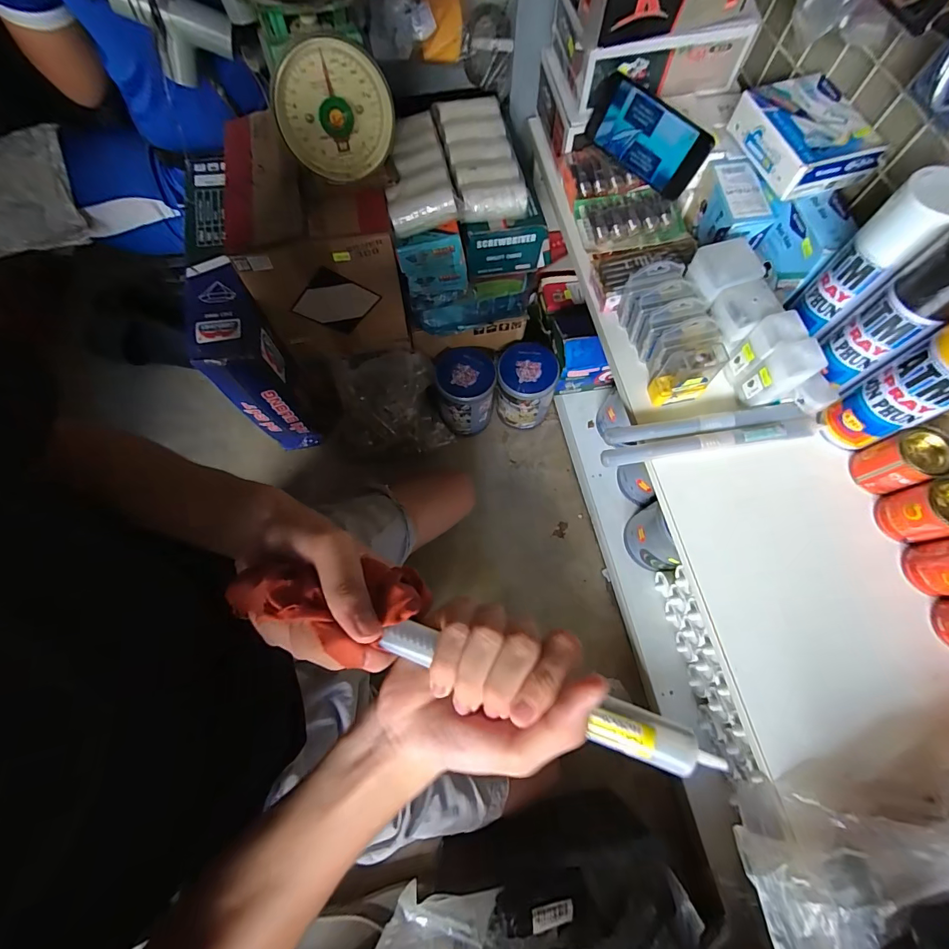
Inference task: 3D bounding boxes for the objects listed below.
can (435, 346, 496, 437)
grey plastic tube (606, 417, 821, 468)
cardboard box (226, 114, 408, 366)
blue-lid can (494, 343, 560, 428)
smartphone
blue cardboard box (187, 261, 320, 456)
[{"bbox_3d":[-0.018,-0.167,0.845,0.107,0.140,0.119,-2,70,-2],"label":"can"},{"bbox_3d":[0.284,-0.039,0.502,0.258,0.029,0.023,-8,70,-4],"label":"grey plastic tube"},{"bbox_3d":[-0.242,-0.376,0.674,0.211,0.236,0.264,-10,70,-5],"label":"cardboard box"},{"bbox_3d":[0.100,-0.175,0.848,0.112,0.153,0.103,0,70,-1],"label":"blue-lid can"},{"bbox_3d":[0.225,-0.444,0.554,0.163,0.077,0.017,43,53,8],"label":"smartphone"},{"bbox_3d":[-0.357,-0.174,0.735,0.092,0.338,0.153,-8,70,-4],"label":"blue cardboard box"}]

